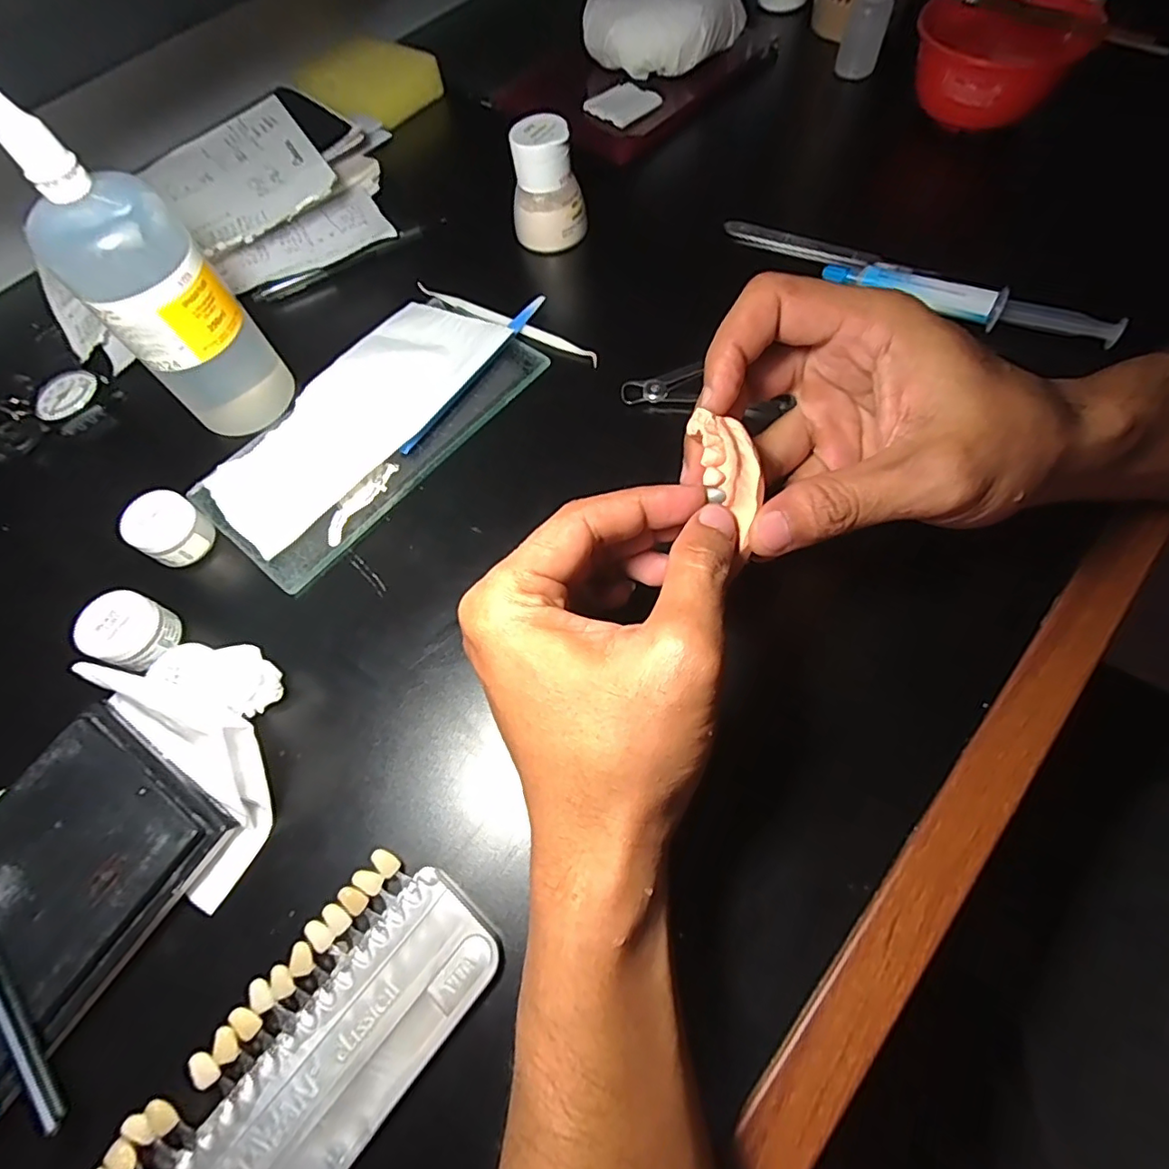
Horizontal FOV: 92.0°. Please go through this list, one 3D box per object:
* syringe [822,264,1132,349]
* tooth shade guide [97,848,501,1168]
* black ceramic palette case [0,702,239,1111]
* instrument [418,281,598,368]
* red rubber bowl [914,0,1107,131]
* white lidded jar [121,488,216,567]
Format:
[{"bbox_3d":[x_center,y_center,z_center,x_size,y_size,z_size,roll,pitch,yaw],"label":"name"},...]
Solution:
[{"bbox_3d":[0.220,-0.165,0.324,0.155,0.022,0.013,24,69,14],"label":"syringe"},{"bbox_3d":[-0.100,0.173,0.202,0.066,0.013,0.147,37,73,19],"label":"tooth shade guide"},{"bbox_3d":[-0.222,0.134,0.219,0.093,0.020,0.149,28,70,16],"label":"black ceramic palette case"},{"bbox_3d":[-0.050,-0.169,0.364,0.140,0.012,0.008,29,71,16],"label":"instrument"},{"bbox_3d":[0.285,-0.366,0.392,0.105,0.050,0.120,33,71,17],"label":"red rubber bowl"},{"bbox_3d":[-0.216,-0.029,0.293,0.030,0.024,0.032,-2,65,4],"label":"white lidded jar"}]

